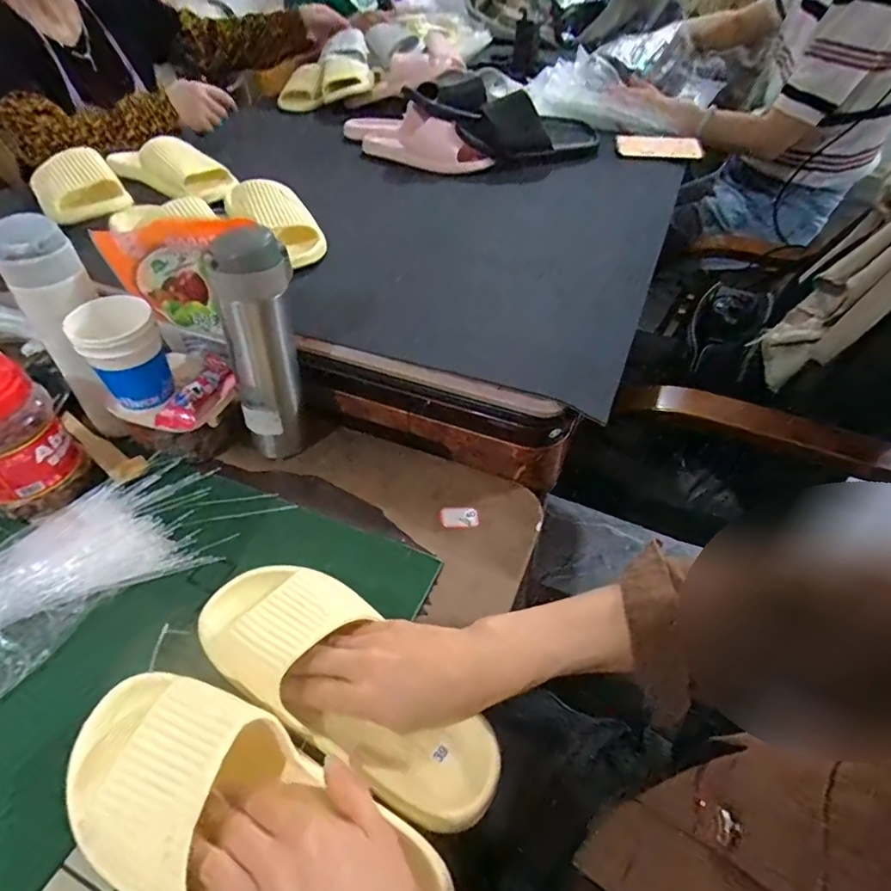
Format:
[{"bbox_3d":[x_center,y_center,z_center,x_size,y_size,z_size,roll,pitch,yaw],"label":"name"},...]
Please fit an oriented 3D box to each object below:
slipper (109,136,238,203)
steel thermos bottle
[{"bbox_3d":[-0.447,-0.452,0.836,0.222,0.059,0.084,19,48,17],"label":"slipper"},{"bbox_3d":[-0.172,-0.087,0.514,0.074,0.222,0.060,-12,47,-13],"label":"steel thermos bottle"}]

